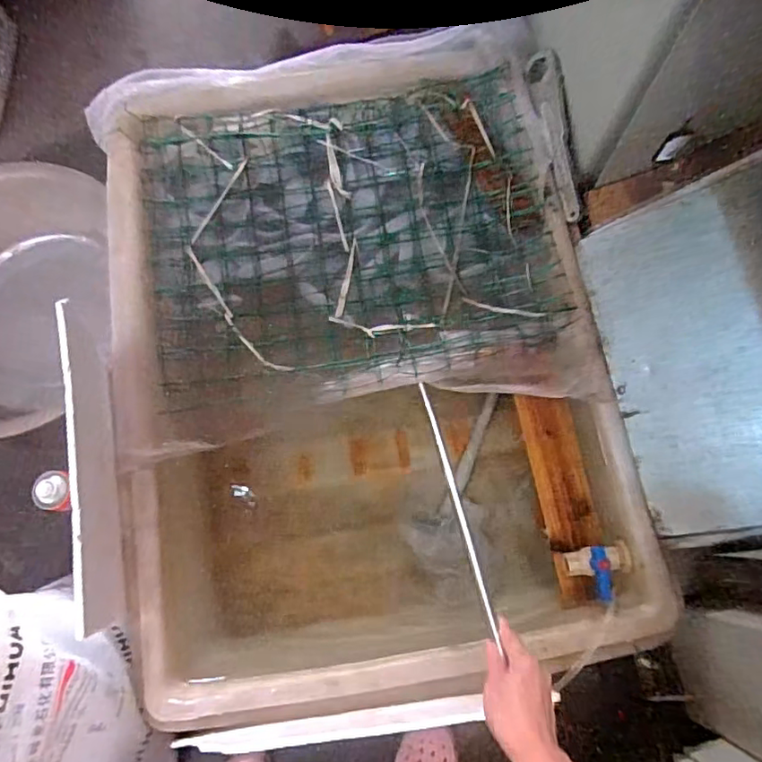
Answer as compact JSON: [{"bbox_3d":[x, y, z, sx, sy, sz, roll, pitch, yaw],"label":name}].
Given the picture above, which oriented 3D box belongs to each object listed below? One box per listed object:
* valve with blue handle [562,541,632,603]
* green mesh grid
[{"bbox_3d":[0.339,0.294,0.840,0.095,0.044,0.077,-10,76,-1],"label":"valve with blue handle"},{"bbox_3d":[-0.060,-0.263,0.984,0.707,0.072,0.557,-8,75,-1],"label":"green mesh grid"}]

